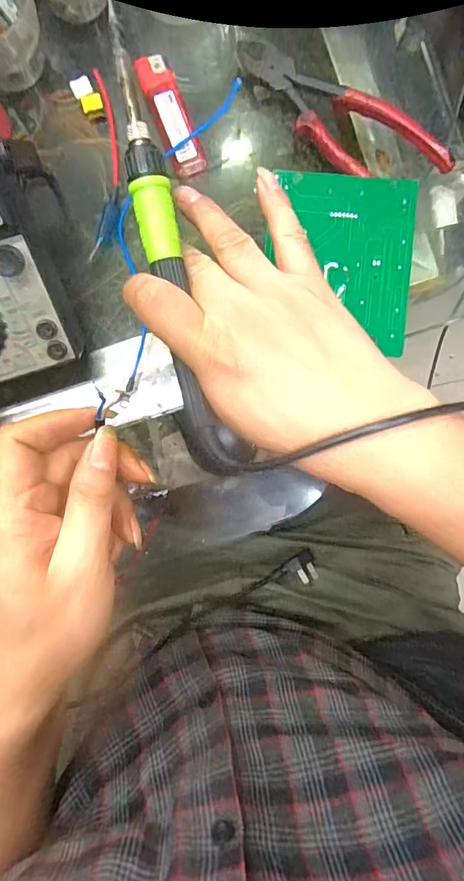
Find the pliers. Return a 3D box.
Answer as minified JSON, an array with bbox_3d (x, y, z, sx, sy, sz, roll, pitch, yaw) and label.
[{"bbox_3d":[0.068,-0.212,0.302,0.156,0.017,0.046,38,89,2],"label":"pliers"}]

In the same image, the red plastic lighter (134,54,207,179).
[{"bbox_3d":[-0.040,-0.216,0.310,0.022,0.011,0.080,-22,88,0],"label":"red plastic lighter"}]

